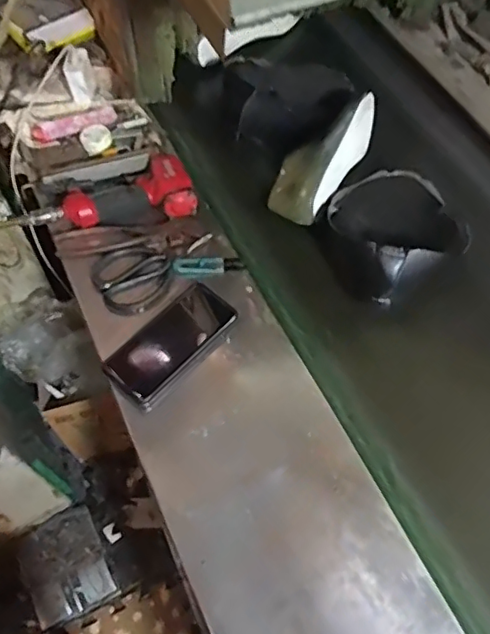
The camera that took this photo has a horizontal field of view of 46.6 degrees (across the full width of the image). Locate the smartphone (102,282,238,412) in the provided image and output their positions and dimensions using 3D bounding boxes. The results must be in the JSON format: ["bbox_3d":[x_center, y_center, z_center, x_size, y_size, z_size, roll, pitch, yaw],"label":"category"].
[{"bbox_3d":[-0.085,0.030,0.684,0.082,0.017,0.163,39,67,19],"label":"smartphone"}]

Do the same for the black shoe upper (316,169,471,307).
[{"bbox_3d":[0.205,-0.124,0.809,0.184,0.085,0.259,12,41,6],"label":"black shoe upper"}]

